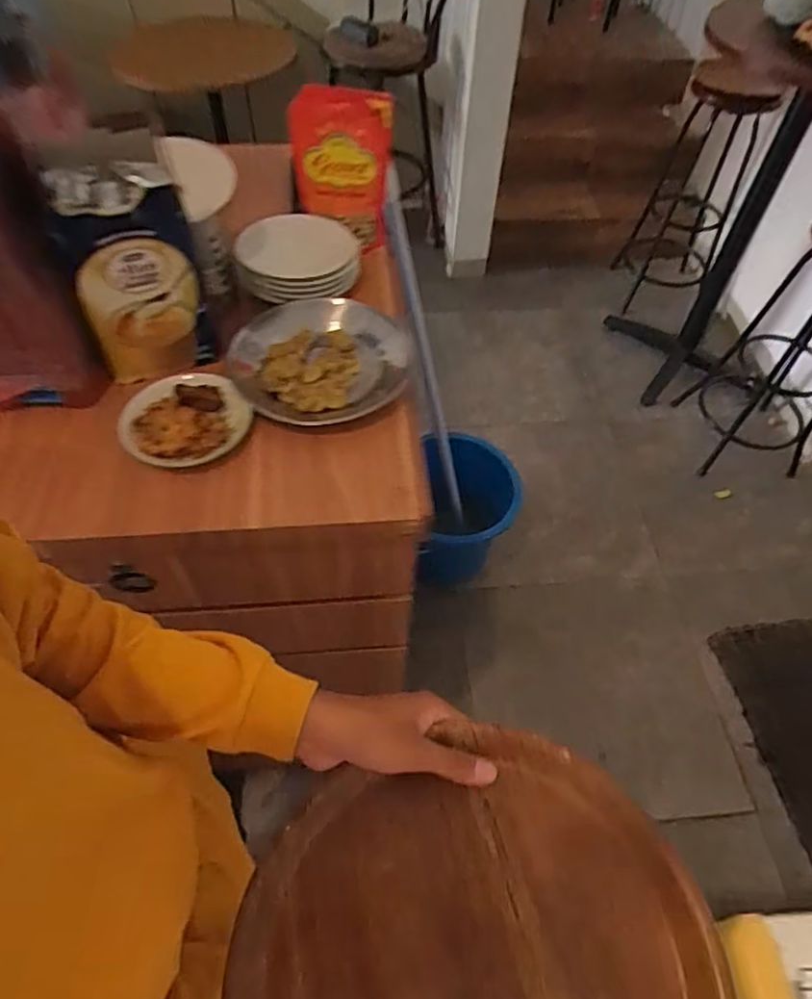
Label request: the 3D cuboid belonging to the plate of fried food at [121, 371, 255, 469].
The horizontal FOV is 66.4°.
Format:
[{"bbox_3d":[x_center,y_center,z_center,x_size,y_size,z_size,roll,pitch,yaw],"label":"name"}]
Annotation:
[{"bbox_3d":[-0.241,-0.092,0.675,0.133,0.037,0.122,1,54,-1],"label":"plate of fried food"}]

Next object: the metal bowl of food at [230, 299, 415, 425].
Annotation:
[{"bbox_3d":[-0.103,-0.175,0.743,0.205,0.044,0.209,1,54,-1],"label":"metal bowl of food"}]

